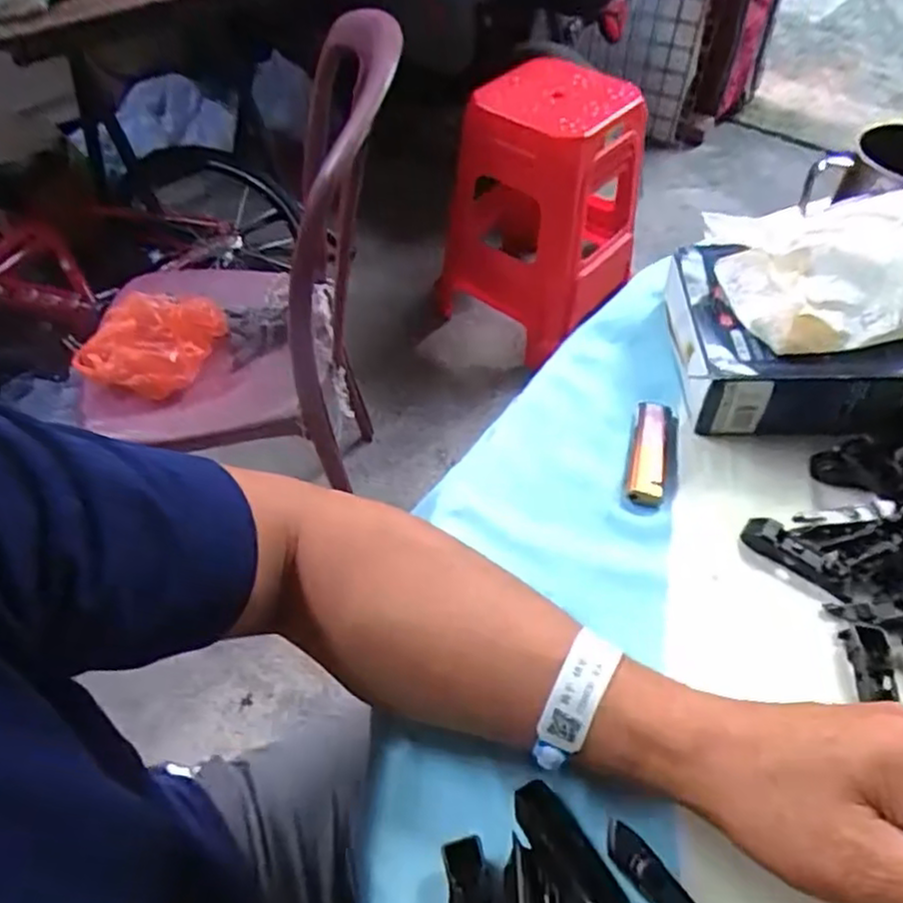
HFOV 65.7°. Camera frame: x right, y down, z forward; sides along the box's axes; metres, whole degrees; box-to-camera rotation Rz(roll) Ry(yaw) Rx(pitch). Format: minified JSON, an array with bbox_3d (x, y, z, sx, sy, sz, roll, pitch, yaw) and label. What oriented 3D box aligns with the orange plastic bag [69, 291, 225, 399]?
[{"bbox_3d":[-0.448,-0.165,1.046,0.203,0.071,0.174,-10,53,-6],"label":"orange plastic bag"}]

